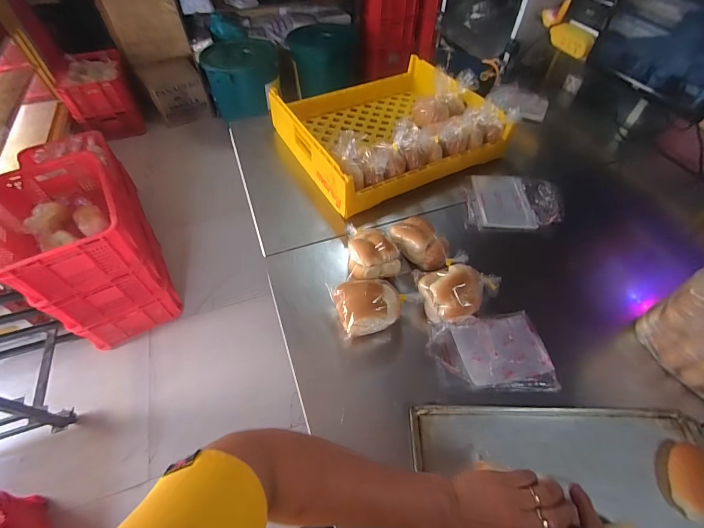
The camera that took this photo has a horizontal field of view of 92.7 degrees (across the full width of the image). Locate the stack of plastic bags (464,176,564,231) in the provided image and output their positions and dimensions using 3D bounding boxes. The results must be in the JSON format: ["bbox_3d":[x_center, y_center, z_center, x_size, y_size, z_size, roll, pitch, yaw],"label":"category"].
[{"bbox_3d":[0.420,-0.168,0.882,0.229,0.021,0.209,8,53,6],"label":"stack of plastic bags"}]

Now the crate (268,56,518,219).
[{"bbox_3d":[0.102,-0.418,1.005,0.562,0.114,0.511,-25,57,-18],"label":"crate"}]

